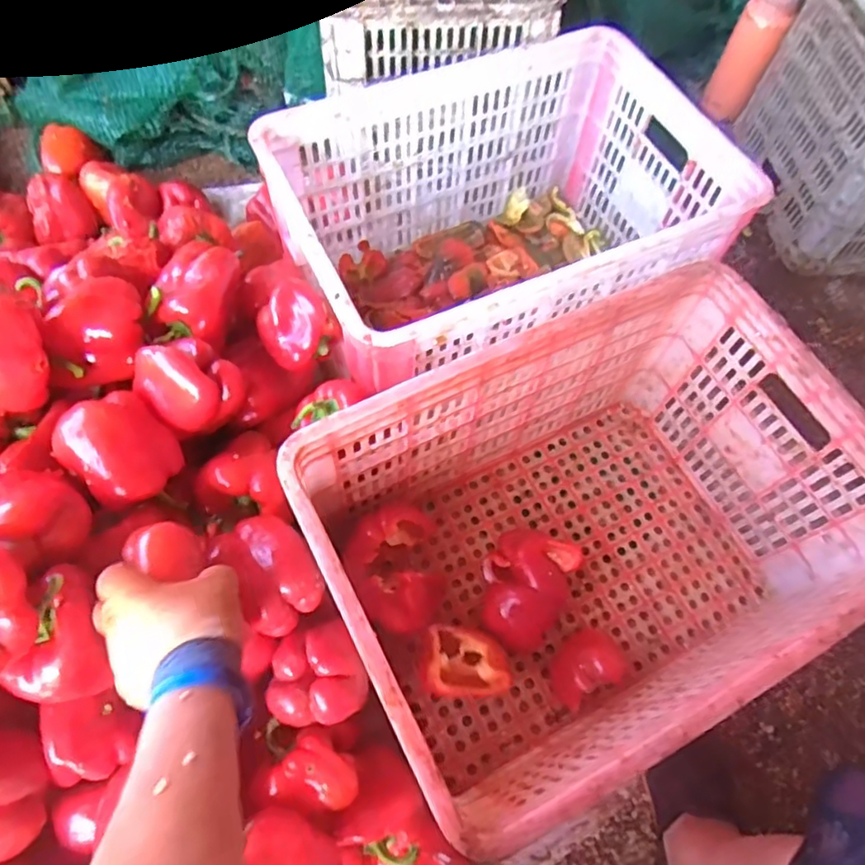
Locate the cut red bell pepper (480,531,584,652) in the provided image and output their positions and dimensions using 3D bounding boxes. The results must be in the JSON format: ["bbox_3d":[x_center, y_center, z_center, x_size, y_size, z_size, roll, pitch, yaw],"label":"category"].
[{"bbox_3d":[0.111,0.180,0.736,0.103,0.068,0.140,32,67,12],"label":"cut red bell pepper"}]

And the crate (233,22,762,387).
[{"bbox_3d":[0.078,-0.254,0.821,0.498,0.274,0.354,-23,68,-14],"label":"crate"}]

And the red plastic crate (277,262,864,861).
[{"bbox_3d":[0.156,0.116,0.663,0.497,0.302,0.347,-24,68,-14],"label":"red plastic crate"}]

